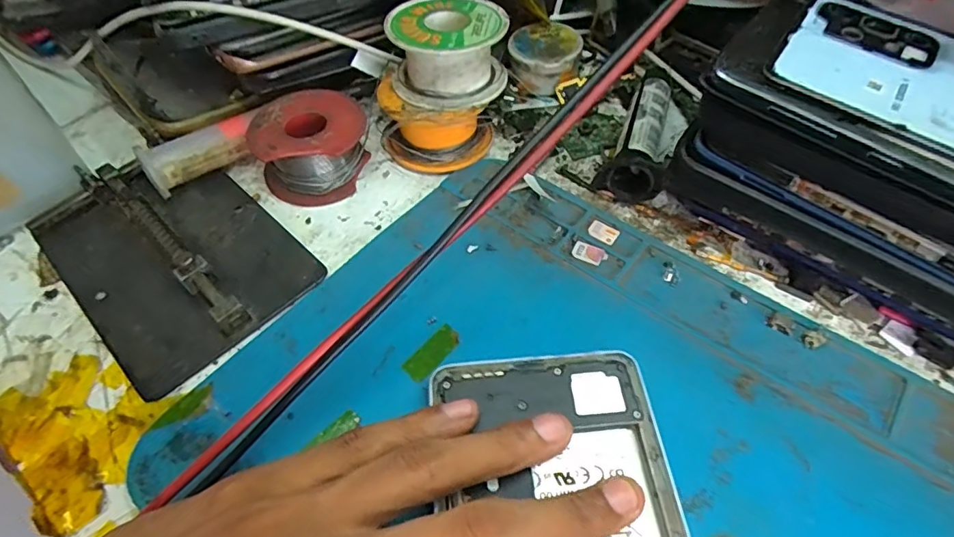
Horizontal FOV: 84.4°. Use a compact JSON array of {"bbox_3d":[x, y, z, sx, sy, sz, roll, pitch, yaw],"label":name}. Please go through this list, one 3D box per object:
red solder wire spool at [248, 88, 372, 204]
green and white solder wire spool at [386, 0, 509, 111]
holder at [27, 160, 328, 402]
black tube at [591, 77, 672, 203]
[{"bbox_3d":[-0.076,-0.058,0.244,0.048,0.030,0.045,-1,53,1],"label":"red solder wire spool"},{"bbox_3d":[-0.013,-0.096,0.239,0.051,0.034,0.047,-1,53,1],"label":"green and white solder wire spool"},{"bbox_3d":[-0.127,-0.009,0.218,0.110,0.017,0.078,38,62,25],"label":"holder"},{"bbox_3d":[0.078,-0.062,0.249,0.026,0.021,0.074,16,55,13],"label":"black tube"}]

